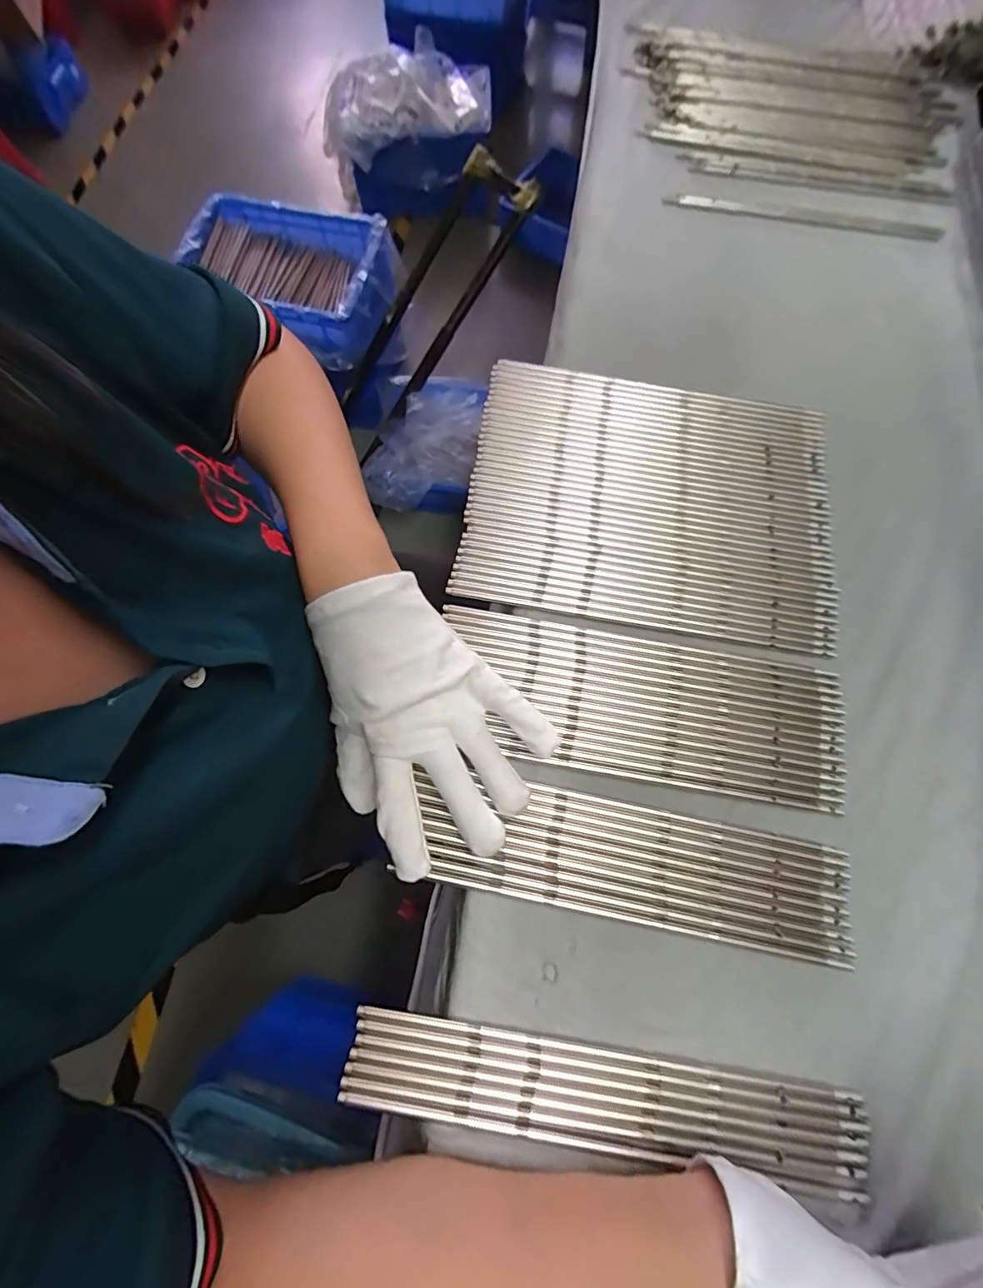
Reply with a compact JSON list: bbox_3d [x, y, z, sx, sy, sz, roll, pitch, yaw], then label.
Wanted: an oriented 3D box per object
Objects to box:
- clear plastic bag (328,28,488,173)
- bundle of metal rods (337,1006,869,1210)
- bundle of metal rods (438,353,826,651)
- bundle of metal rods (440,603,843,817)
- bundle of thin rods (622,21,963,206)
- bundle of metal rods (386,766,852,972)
[{"bbox_3d":[-0.227,-1.439,1.296,0.461,0.121,0.300,-21,73,-6],"label":"clear plastic bag"},{"bbox_3d":[0.054,0.225,0.240,0.251,0.004,0.040,9,70,2],"label":"bundle of metal rods"},{"bbox_3d":[0.112,-0.105,0.351,0.251,0.017,0.192,9,72,4],"label":"bundle of metal rods"},{"bbox_3d":[0.091,0.037,0.307,0.245,0.004,0.097,16,71,4],"label":"bundle of metal rods"},{"bbox_3d":[0.298,-0.535,0.494,0.326,0.020,0.193,16,80,1],"label":"bundle of thin rods"},{"bbox_3d":[0.078,0.123,0.276,0.240,0.004,0.060,10,70,2],"label":"bundle of metal rods"}]

